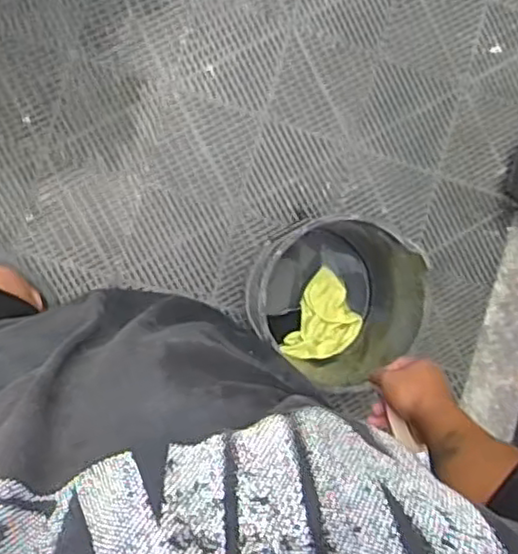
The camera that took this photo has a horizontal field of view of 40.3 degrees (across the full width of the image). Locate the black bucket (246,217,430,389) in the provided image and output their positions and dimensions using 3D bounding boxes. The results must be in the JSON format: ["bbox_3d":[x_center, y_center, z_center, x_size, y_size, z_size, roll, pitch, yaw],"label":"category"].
[{"bbox_3d":[0.119,0.039,1.310,0.293,0.279,0.264,-14,96,-10],"label":"black bucket"}]

